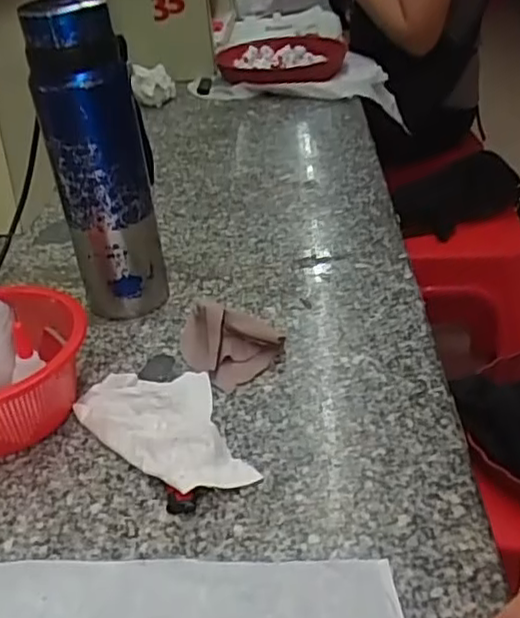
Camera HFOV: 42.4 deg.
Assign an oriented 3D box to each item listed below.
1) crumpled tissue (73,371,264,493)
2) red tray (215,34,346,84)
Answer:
[{"bbox_3d":[-0.065,0.080,0.503,0.094,0.021,0.163,-31,42,-34],"label":"crumpled tissue"},{"bbox_3d":[0.032,-0.443,1.206,0.235,0.045,0.238,1,34,9],"label":"red tray"}]

